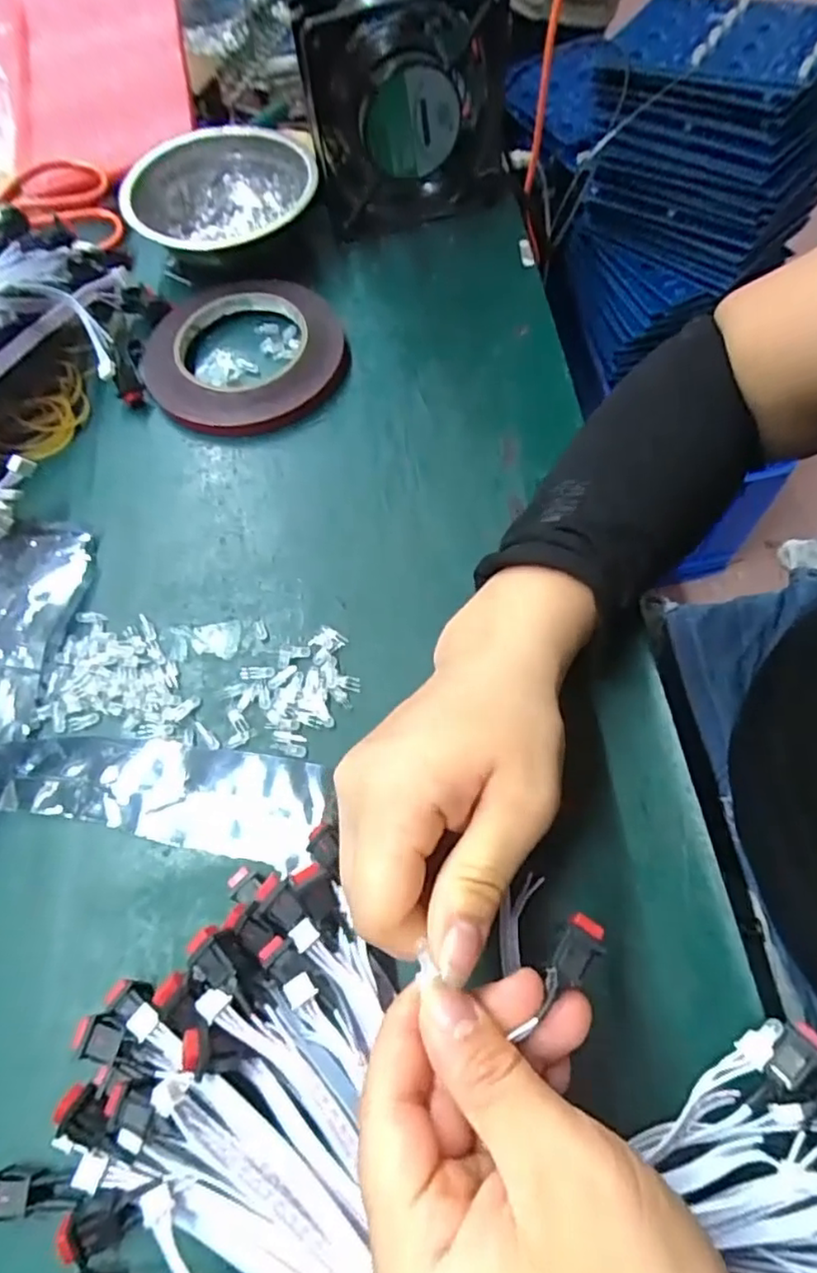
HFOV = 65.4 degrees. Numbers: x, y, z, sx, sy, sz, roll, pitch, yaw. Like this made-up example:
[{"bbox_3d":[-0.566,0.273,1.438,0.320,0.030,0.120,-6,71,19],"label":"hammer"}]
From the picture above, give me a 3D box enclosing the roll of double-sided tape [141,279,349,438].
[{"bbox_3d":[-0.100,-0.175,0.390,0.120,0.016,0.120,-1,64,2],"label":"roll of double-sided tape"}]

